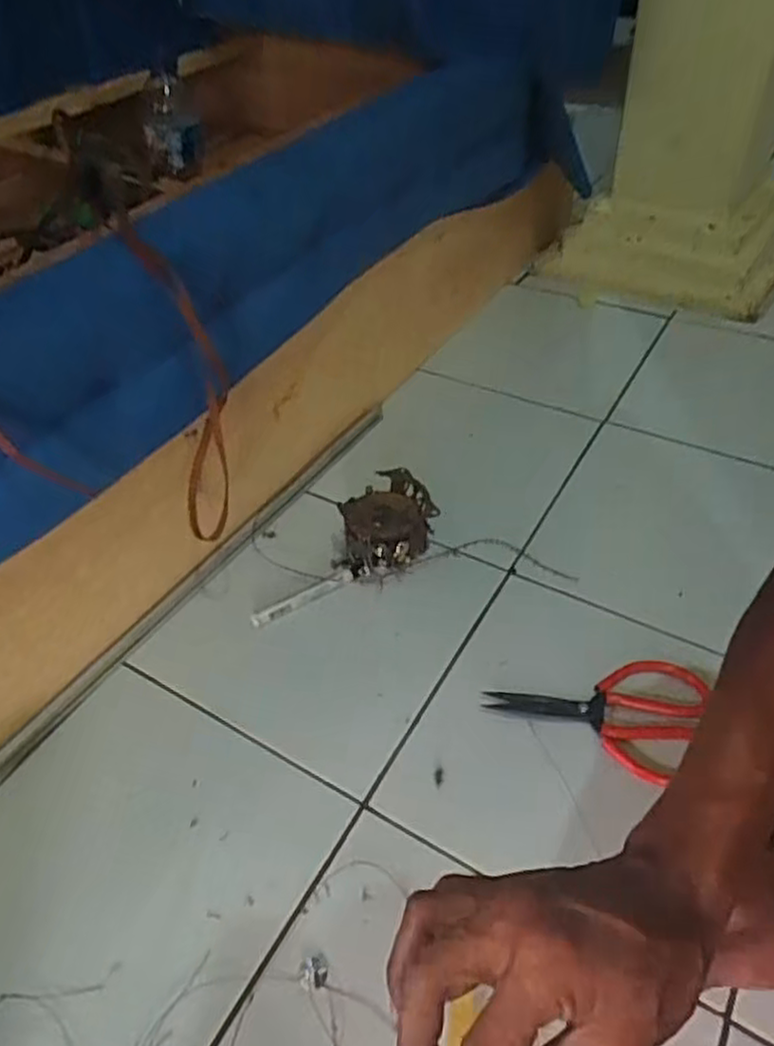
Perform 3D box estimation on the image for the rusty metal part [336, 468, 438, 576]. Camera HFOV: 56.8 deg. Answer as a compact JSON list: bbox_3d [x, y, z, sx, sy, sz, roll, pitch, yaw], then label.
[{"bbox_3d":[-0.004,0.005,0.805,0.110,0.062,0.102,-20,47,-14],"label":"rusty metal part"}]

